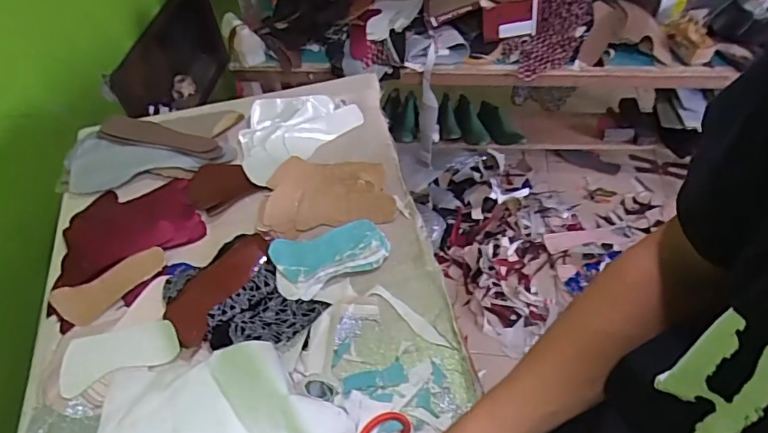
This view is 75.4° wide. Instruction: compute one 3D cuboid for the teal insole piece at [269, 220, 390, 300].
[{"bbox_3d":[-0.081,0.061,0.770,0.177,0.032,0.088,-16,52,-8],"label":"teal insole piece"}]

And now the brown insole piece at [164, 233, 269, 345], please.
[{"bbox_3d":[-0.248,0.100,0.744,0.063,0.026,0.186,23,57,21],"label":"brown insole piece"}]

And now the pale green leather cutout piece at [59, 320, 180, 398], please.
[{"bbox_3d":[-0.370,0.189,0.692,0.156,0.007,0.068,-19,85,-11],"label":"pale green leather cutout piece"}]

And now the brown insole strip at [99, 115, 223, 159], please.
[{"bbox_3d":[-0.416,-0.153,0.940,0.229,0.013,0.068,11,52,3],"label":"brown insole strip"}]

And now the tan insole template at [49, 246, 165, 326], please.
[{"bbox_3d":[-0.422,0.109,0.777,0.166,0.006,0.068,-27,78,-17],"label":"tan insole template"}]

